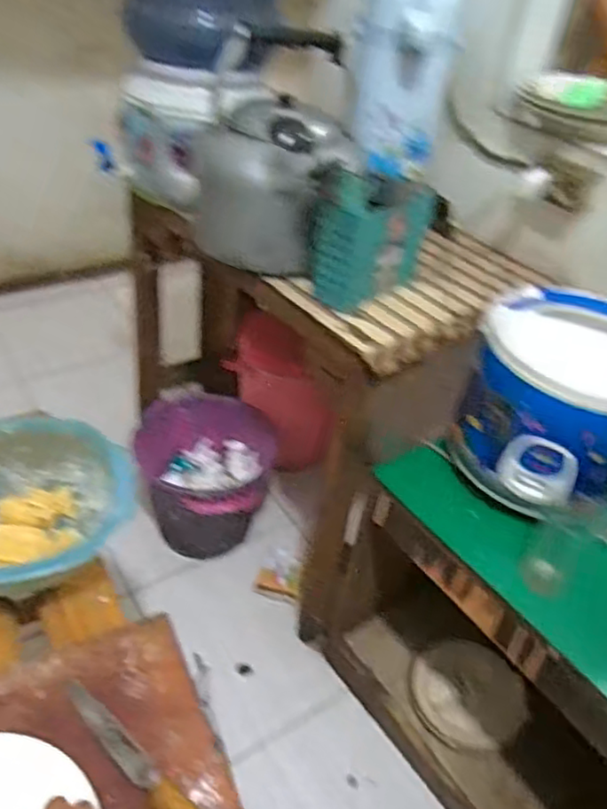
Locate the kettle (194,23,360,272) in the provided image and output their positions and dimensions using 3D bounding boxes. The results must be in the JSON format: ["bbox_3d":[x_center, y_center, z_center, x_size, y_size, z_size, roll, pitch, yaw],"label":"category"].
[{"bbox_3d":[-0.033,-0.348,0.924,0.208,0.288,0.209,16,39,10],"label":"kettle"}]

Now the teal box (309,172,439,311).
[{"bbox_3d":[0.099,-0.244,0.930,0.095,0.175,0.164,30,43,25],"label":"teal box"}]

